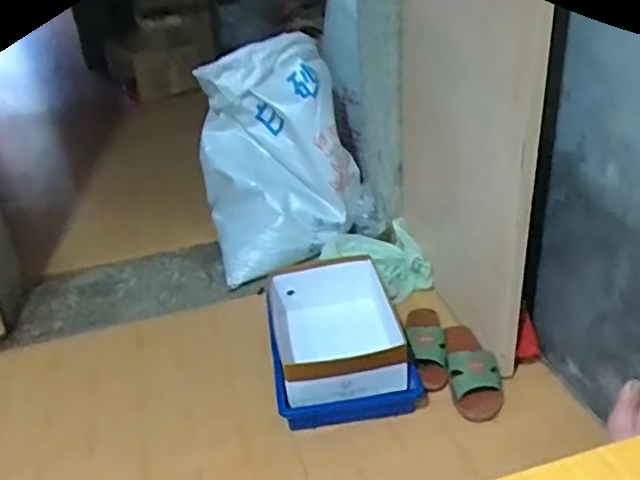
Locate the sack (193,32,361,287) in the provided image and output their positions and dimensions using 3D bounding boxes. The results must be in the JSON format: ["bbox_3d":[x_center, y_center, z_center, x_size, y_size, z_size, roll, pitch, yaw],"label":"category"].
[{"bbox_3d":[-0.100,-0.206,1.455,0.348,0.441,0.330,-12,32,-12],"label":"sack"}]

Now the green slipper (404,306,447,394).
[{"bbox_3d":[0.200,0.186,1.164,0.074,0.053,0.229,1,32,8],"label":"green slipper"}]

